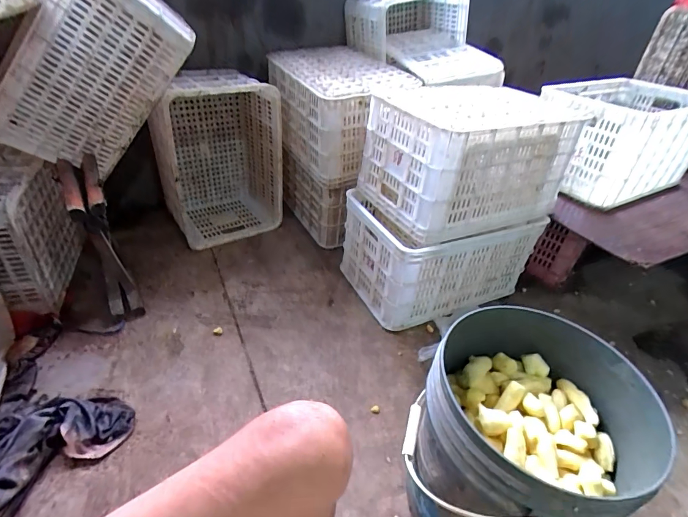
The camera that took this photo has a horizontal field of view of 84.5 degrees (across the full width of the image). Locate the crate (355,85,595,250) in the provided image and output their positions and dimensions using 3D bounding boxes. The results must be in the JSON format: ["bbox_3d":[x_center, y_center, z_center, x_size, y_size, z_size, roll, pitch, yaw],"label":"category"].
[{"bbox_3d":[0.357,-0.285,1.089,0.550,0.295,0.383,-15,39,-32],"label":"crate"}]

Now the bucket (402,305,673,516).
[{"bbox_3d":[0.260,0.299,0.623,0.285,0.327,0.281,6,32,-4],"label":"bucket"}]

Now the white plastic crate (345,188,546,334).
[{"bbox_3d":[0.283,-0.034,1.188,0.491,0.282,0.328,-14,41,-25],"label":"white plastic crate"}]

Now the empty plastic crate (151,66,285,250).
[{"bbox_3d":[-0.432,-0.354,1.328,0.387,0.500,0.318,-17,43,-29],"label":"empty plastic crate"}]

